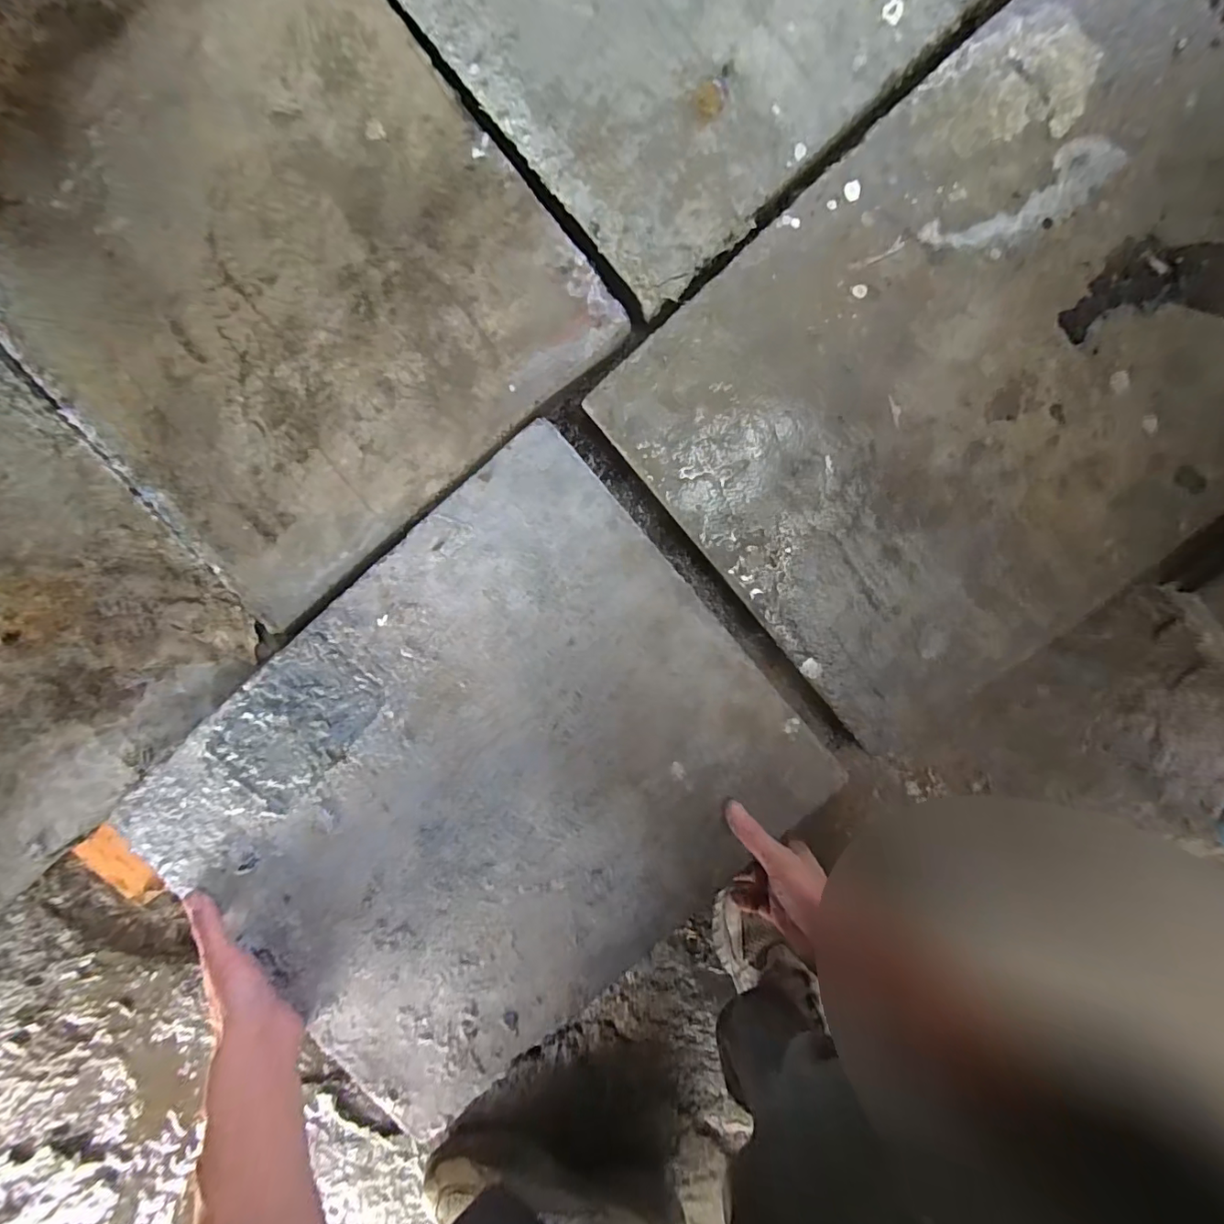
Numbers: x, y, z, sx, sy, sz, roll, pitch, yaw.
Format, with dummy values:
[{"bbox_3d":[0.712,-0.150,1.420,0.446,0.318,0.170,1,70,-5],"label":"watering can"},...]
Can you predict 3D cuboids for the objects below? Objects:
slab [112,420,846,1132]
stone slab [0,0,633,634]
[{"bbox_3d":[-0.101,0.148,0.432,0.466,0.046,0.383,-41,96,6],"label":"slab"},{"bbox_3d":[-0.280,-0.282,0.401,0.381,0.032,0.475,-38,96,6],"label":"stone slab"}]

